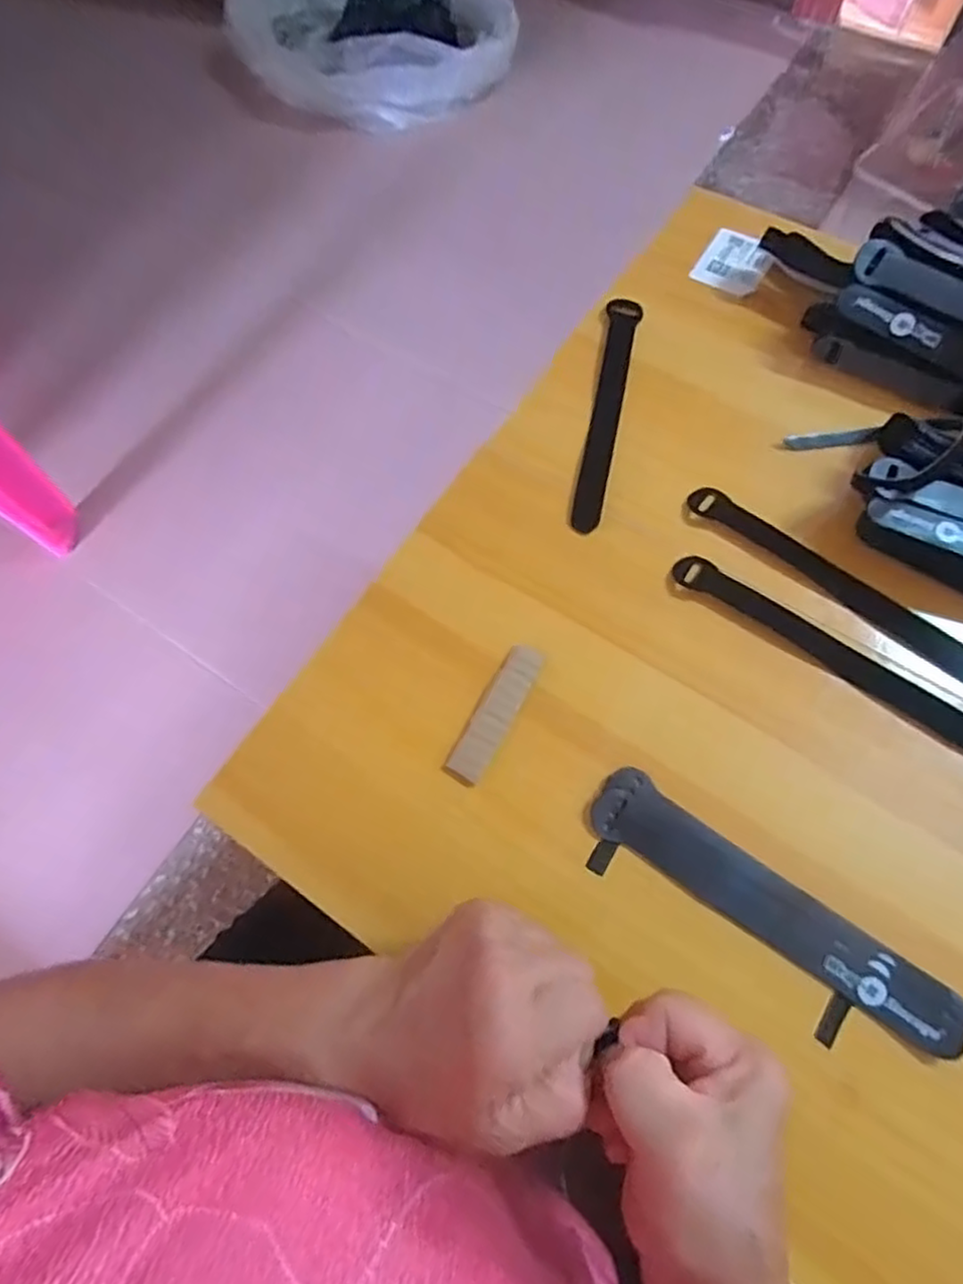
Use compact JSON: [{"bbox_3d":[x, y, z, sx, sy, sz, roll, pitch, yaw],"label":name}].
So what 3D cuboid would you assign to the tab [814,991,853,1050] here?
[{"bbox_3d":[0.173,0.187,0.334,0.009,0.004,0.024,32,74,14],"label":"tab"}]

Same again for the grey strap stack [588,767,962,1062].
[{"bbox_3d":[0.149,0.137,0.355,0.200,0.013,0.042,34,74,14],"label":"grey strap stack"}]

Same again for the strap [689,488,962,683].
[{"bbox_3d":[0.218,-0.038,0.424,0.197,0.010,0.024,37,75,15],"label":"strap"}]

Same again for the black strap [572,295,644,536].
[{"bbox_3d":[0.087,-0.162,0.471,0.021,0.006,0.194,11,70,7],"label":"black strap"}]

